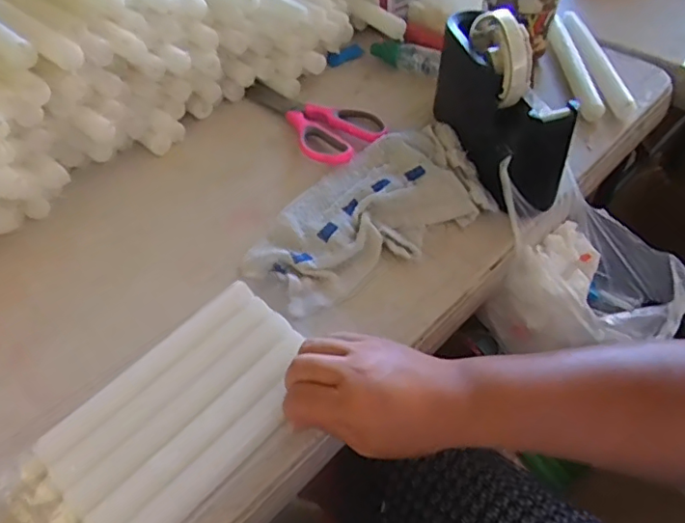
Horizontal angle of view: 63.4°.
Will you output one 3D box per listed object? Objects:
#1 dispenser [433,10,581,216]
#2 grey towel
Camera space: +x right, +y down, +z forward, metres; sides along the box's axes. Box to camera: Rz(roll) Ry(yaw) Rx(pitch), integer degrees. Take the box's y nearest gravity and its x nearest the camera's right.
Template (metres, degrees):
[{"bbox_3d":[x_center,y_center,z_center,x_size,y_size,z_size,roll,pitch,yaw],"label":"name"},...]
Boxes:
[{"bbox_3d":[0.138,-0.150,0.495,0.061,0.111,0.181,-16,52,-9],"label":"dispenser"},{"bbox_3d":[0.022,-0.048,0.500,0.226,0.022,0.125,-30,55,-19],"label":"grey towel"}]

